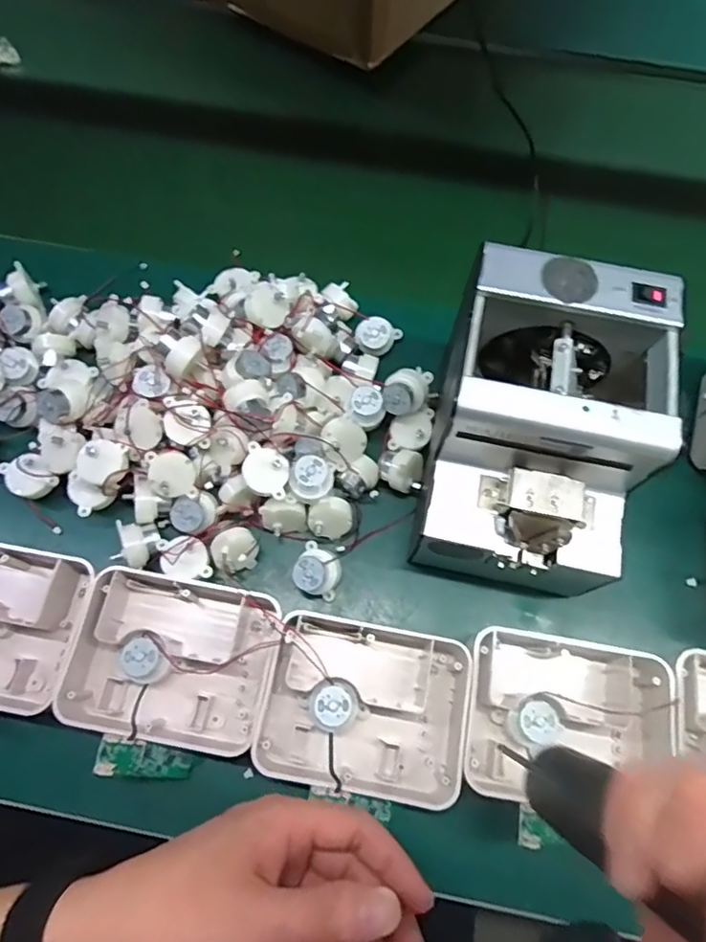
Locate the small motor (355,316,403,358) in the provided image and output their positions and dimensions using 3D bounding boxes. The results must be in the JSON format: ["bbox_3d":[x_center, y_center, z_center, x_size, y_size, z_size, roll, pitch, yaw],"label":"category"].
[{"bbox_3d":[0.021,-0.112,0.475,0.038,0.018,0.030,7,67,2],"label":"small motor"}]

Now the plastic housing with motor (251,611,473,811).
[{"bbox_3d":[0.008,0.155,0.373,0.127,0.043,0.099,11,67,3],"label":"plastic housing with motor"}]

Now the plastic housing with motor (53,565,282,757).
[{"bbox_3d":[-0.119,0.126,0.379,0.124,0.046,0.099,10,67,3],"label":"plastic housing with motor"}]

